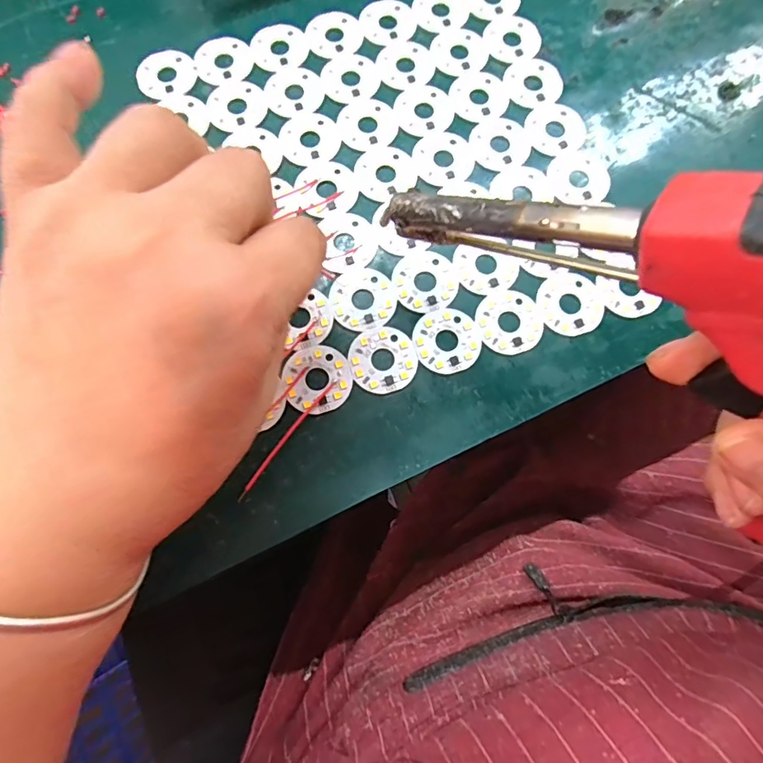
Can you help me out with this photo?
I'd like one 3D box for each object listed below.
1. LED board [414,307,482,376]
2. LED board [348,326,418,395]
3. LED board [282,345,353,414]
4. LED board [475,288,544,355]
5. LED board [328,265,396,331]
[{"bbox_3d":[0.030,-0.019,0.228,0.030,0.004,0.030,-21,77,-6],"label":"LED board"},{"bbox_3d":[0.001,-0.010,0.225,0.030,0.004,0.030,-9,76,-3],"label":"LED board"},{"bbox_3d":[-0.029,-0.001,0.222,0.030,0.004,0.030,-23,77,-7],"label":"LED board"},{"bbox_3d":[0.059,-0.028,0.231,0.030,0.004,0.031,-21,77,-6],"label":"LED board"},{"bbox_3d":[-0.008,-0.039,0.232,0.031,0.004,0.030,-23,77,-7],"label":"LED board"}]

